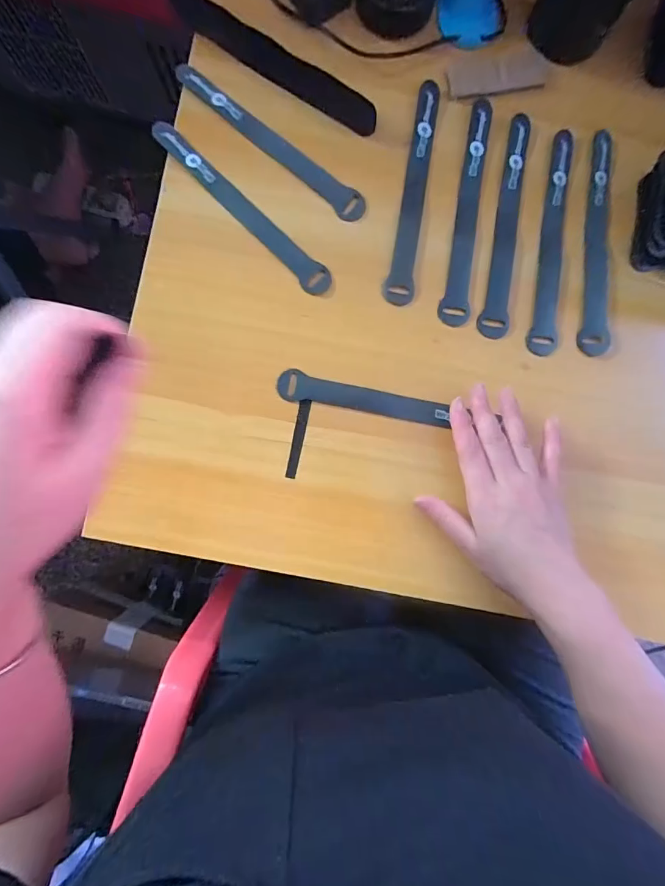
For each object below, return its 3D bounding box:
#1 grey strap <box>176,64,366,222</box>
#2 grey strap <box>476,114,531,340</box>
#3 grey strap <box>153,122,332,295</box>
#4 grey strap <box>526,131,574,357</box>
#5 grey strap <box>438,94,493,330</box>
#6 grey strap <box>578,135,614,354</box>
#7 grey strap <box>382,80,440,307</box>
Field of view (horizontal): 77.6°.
[{"bbox_3d":[-0.054,-0.267,0.363,0.203,0.004,0.023,41,83,2],"label":"grey strap"},{"bbox_3d":[0.152,-0.193,0.361,0.023,0.004,0.209,10,83,-2],"label":"grey strap"},{"bbox_3d":[-0.080,-0.202,0.352,0.205,0.006,0.024,45,83,3],"label":"grey strap"},{"bbox_3d":[0.192,-0.177,0.362,0.023,0.005,0.206,9,83,1],"label":"grey strap"},{"bbox_3d":[0.118,-0.204,0.362,0.023,0.004,0.210,10,83,-2],"label":"grey strap"},{"bbox_3d":[0.232,-0.176,0.360,0.022,0.005,0.201,7,83,-2],"label":"grey strap"},{"bbox_3d":[0.072,-0.222,0.363,0.023,0.004,0.211,10,83,-2],"label":"grey strap"}]

